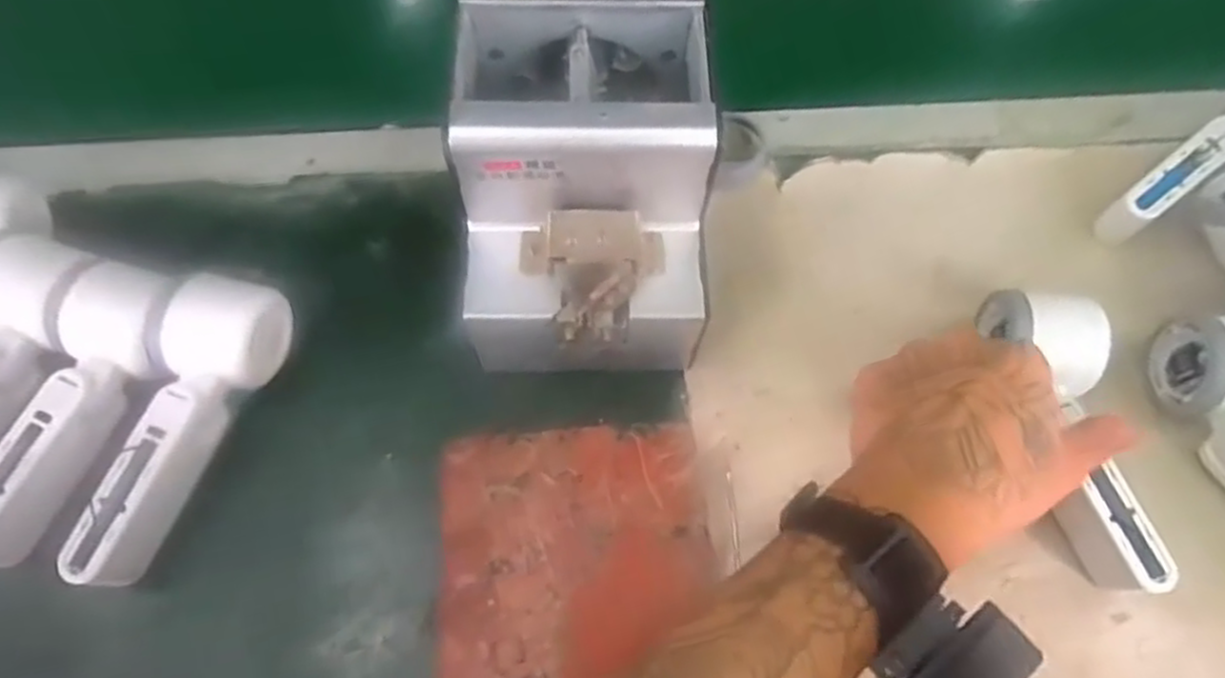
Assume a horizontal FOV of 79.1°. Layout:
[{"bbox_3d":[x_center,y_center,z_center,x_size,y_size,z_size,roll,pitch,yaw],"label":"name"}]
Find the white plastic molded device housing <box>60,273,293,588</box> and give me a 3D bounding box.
[{"bbox_3d":[-0.224,0.043,0.387,0.053,0.044,0.165,12,66,4],"label":"white plastic molded device housing"}]

